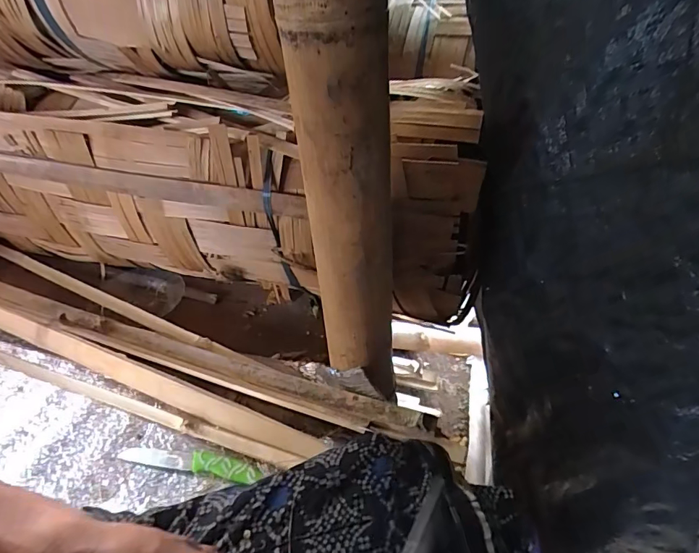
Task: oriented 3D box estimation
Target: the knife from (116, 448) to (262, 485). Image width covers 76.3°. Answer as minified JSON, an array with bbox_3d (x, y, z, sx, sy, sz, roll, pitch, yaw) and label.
[{"bbox_3d":[-0.181,0.209,0.505,0.168,0.010,0.025,5,38,11],"label":"knife"}]

